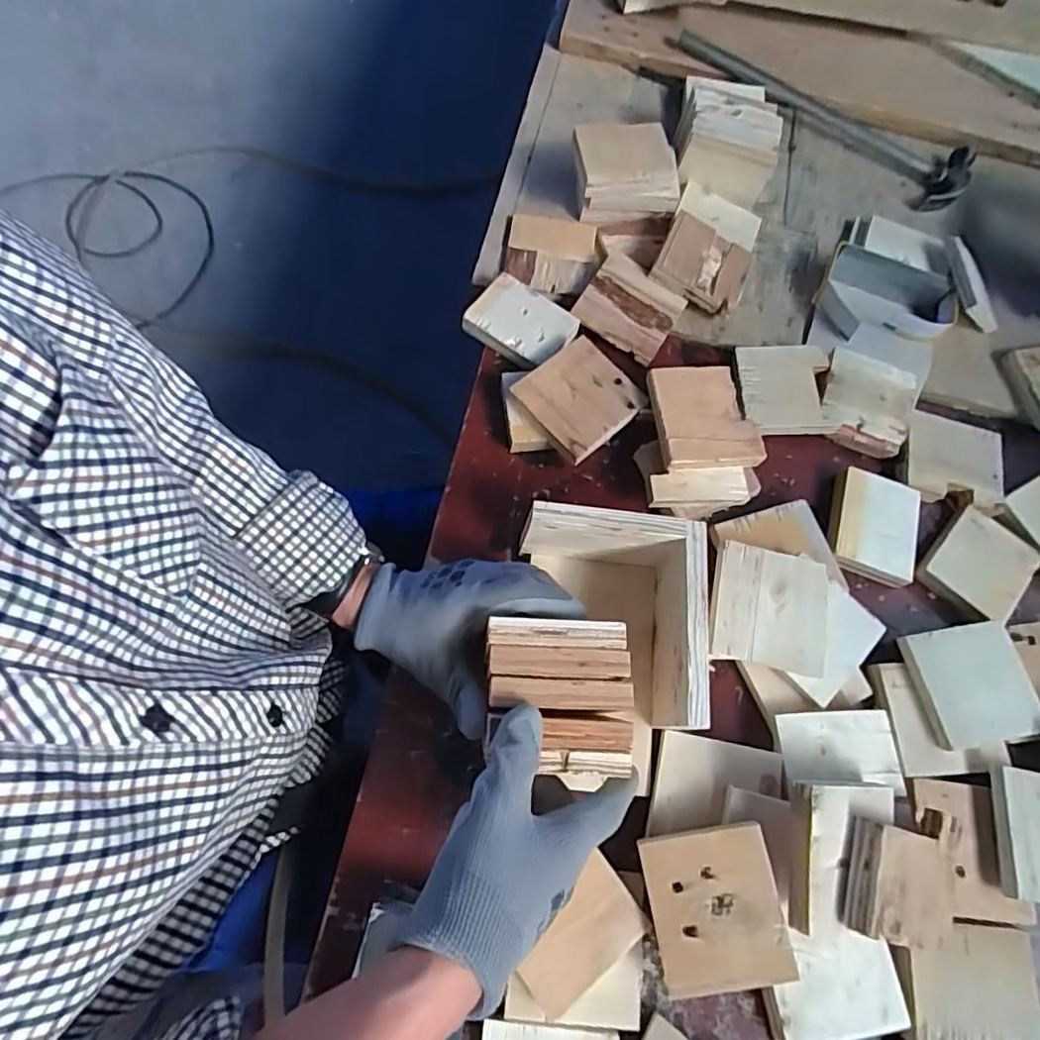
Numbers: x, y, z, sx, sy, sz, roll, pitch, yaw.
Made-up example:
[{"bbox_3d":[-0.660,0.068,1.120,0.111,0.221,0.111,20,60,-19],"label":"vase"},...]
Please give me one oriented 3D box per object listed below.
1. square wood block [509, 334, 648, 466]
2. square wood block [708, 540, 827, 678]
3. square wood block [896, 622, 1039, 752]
[{"bbox_3d":[0.052,-0.106,0.526,0.089,0.014,0.089,-37,82,-14],"label":"square wood block"},{"bbox_3d":[0.194,0.069,0.472,0.085,0.010,0.091,8,79,4],"label":"square wood block"},{"bbox_3d":[0.363,0.131,0.481,0.095,0.011,0.087,-7,74,-8],"label":"square wood block"}]

